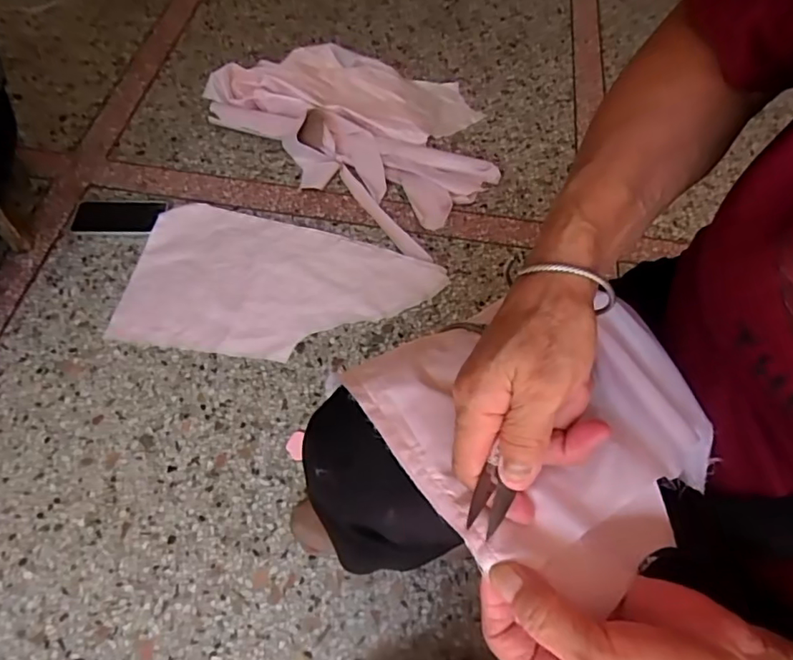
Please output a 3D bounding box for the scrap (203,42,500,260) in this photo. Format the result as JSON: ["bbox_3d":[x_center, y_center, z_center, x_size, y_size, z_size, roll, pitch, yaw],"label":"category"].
[{"bbox_3d":[-0.048,-0.460,1.151,0.587,0.078,0.438,37,64,17],"label":"scrap"}]

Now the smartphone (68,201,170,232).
[{"bbox_3d":[-0.510,-0.212,1.010,0.158,0.012,0.079,-1,59,-4],"label":"smartphone"}]

